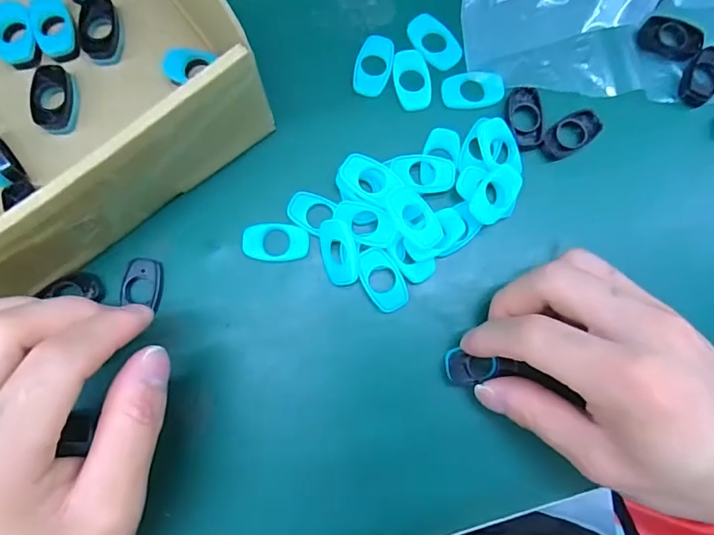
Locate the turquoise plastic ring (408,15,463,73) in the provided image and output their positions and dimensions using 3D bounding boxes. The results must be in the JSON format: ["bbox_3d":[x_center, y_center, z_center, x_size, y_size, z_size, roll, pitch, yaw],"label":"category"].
[{"bbox_3d":[0.042,-0.122,0.263,0.019,0.004,0.033,-34,84,-6],"label":"turquoise plastic ring"}]

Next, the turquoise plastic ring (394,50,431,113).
[{"bbox_3d":[0.029,-0.100,0.259,0.019,0.004,0.034,-8,82,-3],"label":"turquoise plastic ring"}]

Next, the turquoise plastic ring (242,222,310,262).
[{"bbox_3d":[-0.040,-0.013,0.246,0.033,0.004,0.020,0,82,-1],"label":"turquoise plastic ring"}]

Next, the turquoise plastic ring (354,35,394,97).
[{"bbox_3d":[0.009,-0.107,0.261,0.018,0.006,0.032,12,82,0],"label":"turquoise plastic ring"}]

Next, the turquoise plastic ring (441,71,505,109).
[{"bbox_3d":[0.061,-0.093,0.257,0.031,0.006,0.018,1,82,-1],"label":"turquoise plastic ring"}]

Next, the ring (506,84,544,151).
[{"bbox_3d":[0.088,-0.078,0.254,0.017,0.004,0.033,-4,82,-2],"label":"ring"}]

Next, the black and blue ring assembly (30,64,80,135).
[{"bbox_3d":[-0.153,-0.084,0.248,0.018,0.012,0.035,0,82,-2],"label":"black and blue ring assembly"}]

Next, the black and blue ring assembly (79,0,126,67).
[{"bbox_3d":[-0.132,-0.123,0.255,0.020,0.009,0.037,1,82,-1],"label":"black and blue ring assembly"}]

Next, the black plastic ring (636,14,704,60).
[{"bbox_3d":[0.169,-0.124,0.265,0.034,0.007,0.019,16,82,1],"label":"black plastic ring"}]

